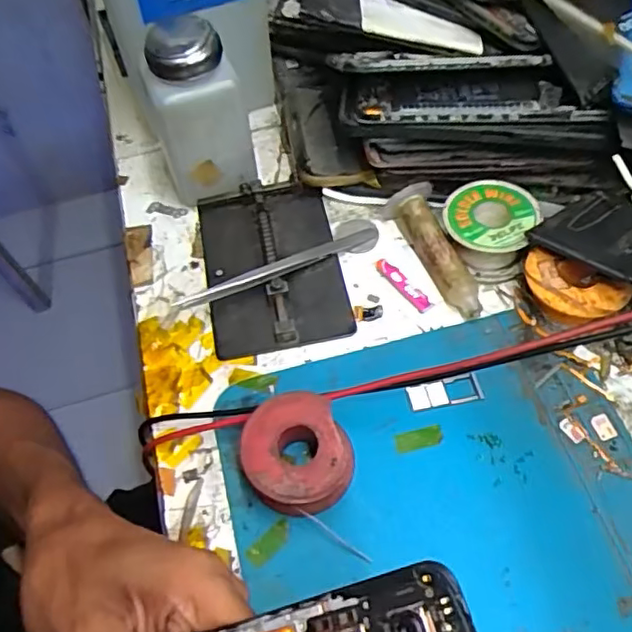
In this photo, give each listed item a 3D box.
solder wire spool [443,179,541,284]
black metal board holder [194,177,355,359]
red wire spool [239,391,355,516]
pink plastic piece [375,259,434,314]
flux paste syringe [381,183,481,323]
[{"bbox_3d":[0.100,-0.052,0.357,0.049,0.030,0.051,-1,58,2],"label":"solder wire spool"},{"bbox_3d":[-0.027,-0.033,0.363,0.079,0.015,0.116,-11,58,-4],"label":"black metal board holder"},{"bbox_3d":[-0.010,0.066,0.290,0.047,0.029,0.050,-1,58,2],"label":"red wire spool"},{"bbox_3d":[0.051,-0.019,0.356,0.010,0.005,0.043,-34,62,-17],"label":"pink plastic piece"},{"bbox_3d":[0.070,-0.039,0.356,0.027,0.023,0.089,-17,59,-8],"label":"flux paste syringe"}]

